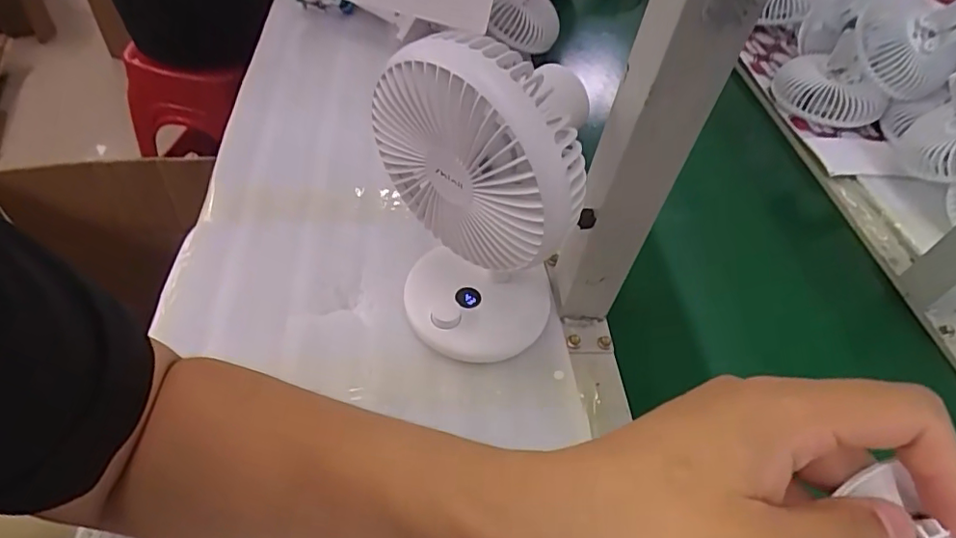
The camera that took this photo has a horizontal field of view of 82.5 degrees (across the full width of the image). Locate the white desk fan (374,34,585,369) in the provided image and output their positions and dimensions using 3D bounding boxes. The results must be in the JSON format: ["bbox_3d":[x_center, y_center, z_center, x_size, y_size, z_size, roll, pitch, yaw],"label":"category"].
[{"bbox_3d":[-0.006,-0.032,0.337,0.125,0.220,0.099,18,50,9],"label":"white desk fan"}]

